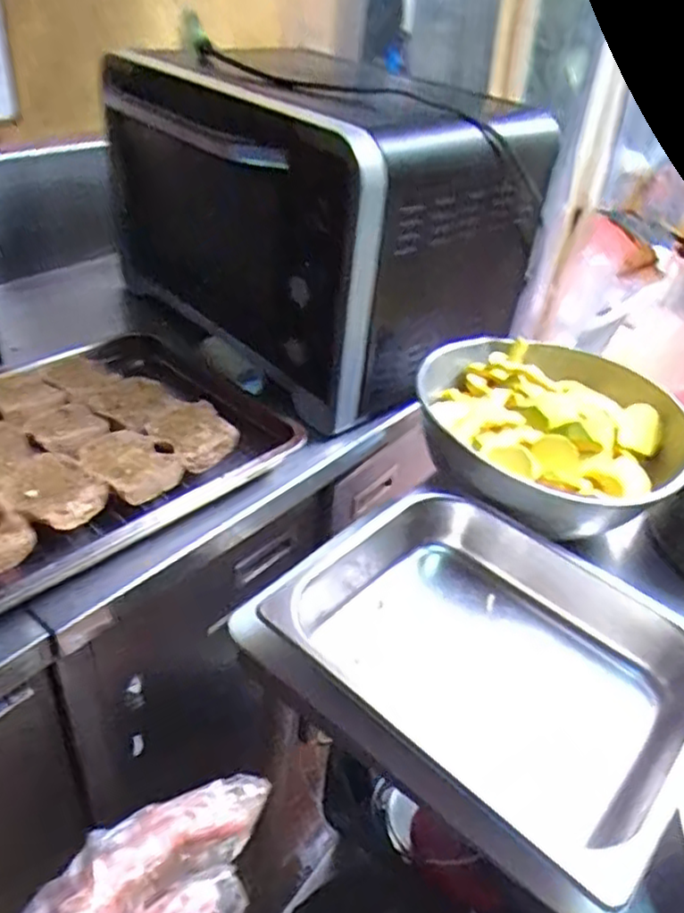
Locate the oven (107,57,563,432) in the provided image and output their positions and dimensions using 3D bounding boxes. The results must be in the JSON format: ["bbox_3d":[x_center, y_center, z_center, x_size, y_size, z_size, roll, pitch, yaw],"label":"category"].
[{"bbox_3d":[-0.059,-0.355,0.979,0.387,0.329,0.589,-24,47,-34],"label":"oven"}]

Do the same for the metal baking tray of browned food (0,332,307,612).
[{"bbox_3d":[-0.294,-0.012,0.738,0.325,0.068,0.453,34,46,27],"label":"metal baking tray of browned food"}]

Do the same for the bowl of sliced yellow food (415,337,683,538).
[{"bbox_3d":[0.234,-0.033,0.784,0.285,0.093,0.279,5,37,-4],"label":"bowl of sliced yellow food"}]

